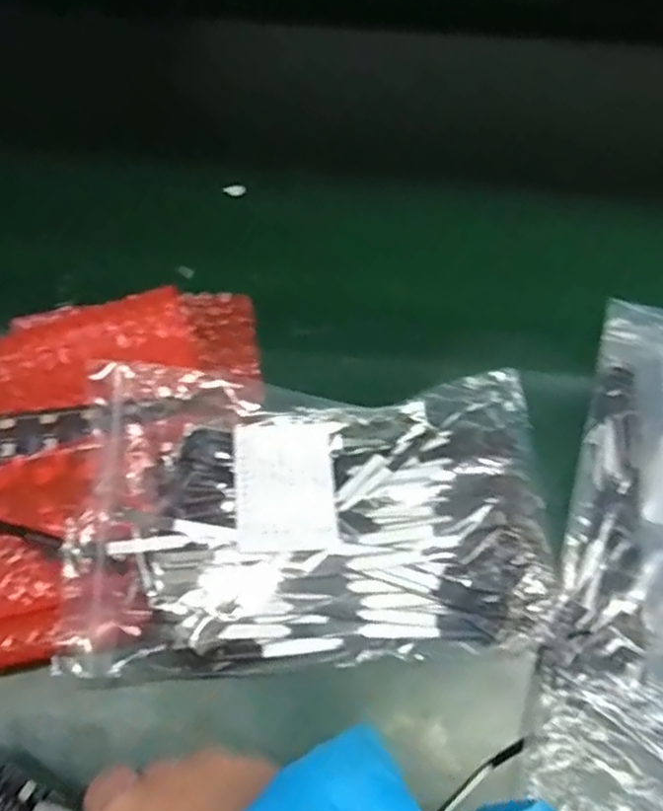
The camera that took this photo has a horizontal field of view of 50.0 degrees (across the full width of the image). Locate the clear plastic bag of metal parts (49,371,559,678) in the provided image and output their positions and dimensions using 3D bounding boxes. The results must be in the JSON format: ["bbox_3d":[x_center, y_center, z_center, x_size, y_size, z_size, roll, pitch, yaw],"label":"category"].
[{"bbox_3d":[-0.010,0.048,0.351,0.227,0.031,0.145,-2,61,-1],"label":"clear plastic bag of metal parts"}]

